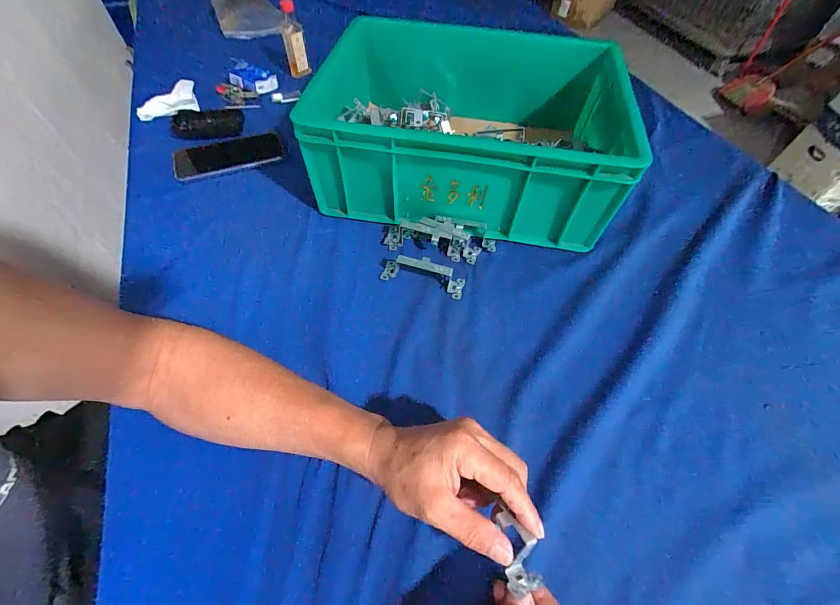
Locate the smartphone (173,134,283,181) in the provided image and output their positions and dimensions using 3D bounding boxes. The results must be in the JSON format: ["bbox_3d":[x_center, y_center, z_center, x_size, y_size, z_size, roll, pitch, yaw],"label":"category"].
[{"bbox_3d":[-0.304,-0.237,0.575,0.159,0.012,0.086,-15,56,-10],"label":"smartphone"}]

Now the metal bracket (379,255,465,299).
[{"bbox_3d":[0.004,-0.038,0.455,0.105,0.031,0.026,14,57,7],"label":"metal bracket"}]

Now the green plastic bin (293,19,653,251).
[{"bbox_3d":[0.082,-0.267,0.542,0.409,0.154,0.341,9,56,3],"label":"green plastic bin"}]

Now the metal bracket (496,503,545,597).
[{"bbox_3d":[0.070,0.176,0.257,0.026,0.017,0.053,-12,82,-10],"label":"metal bracket"}]

